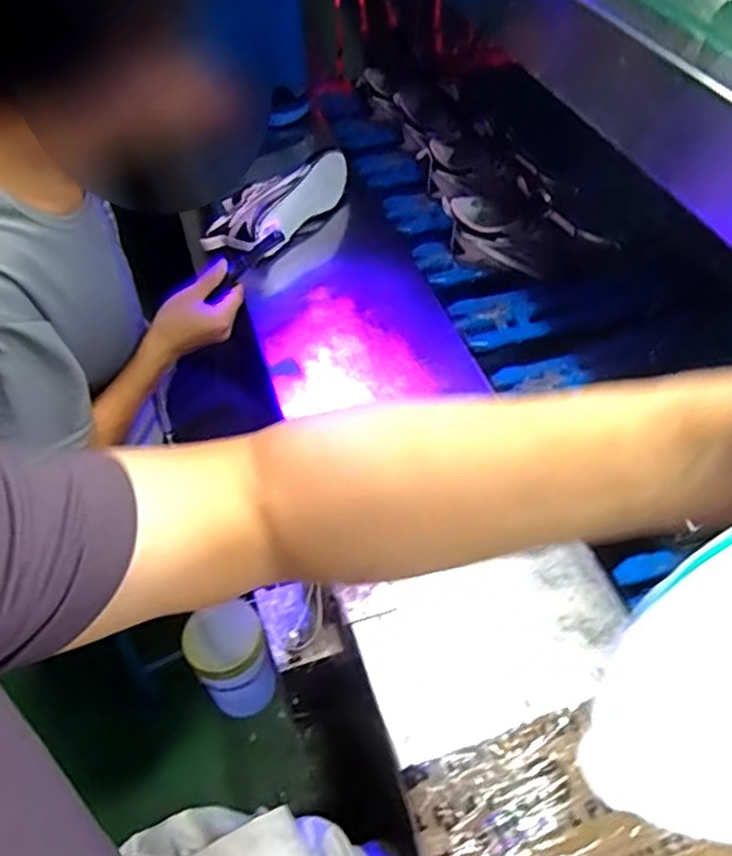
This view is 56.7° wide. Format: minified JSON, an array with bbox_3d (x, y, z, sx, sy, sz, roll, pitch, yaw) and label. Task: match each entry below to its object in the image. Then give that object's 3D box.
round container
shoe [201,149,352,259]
[{"bbox_3d":[-0.135,0.232,0.676,0.072,0.111,0.070,1,49,-2],"label":"round container"},{"bbox_3d":[-0.128,-0.324,0.980,0.099,0.100,0.236,28,53,21],"label":"shoe"}]

